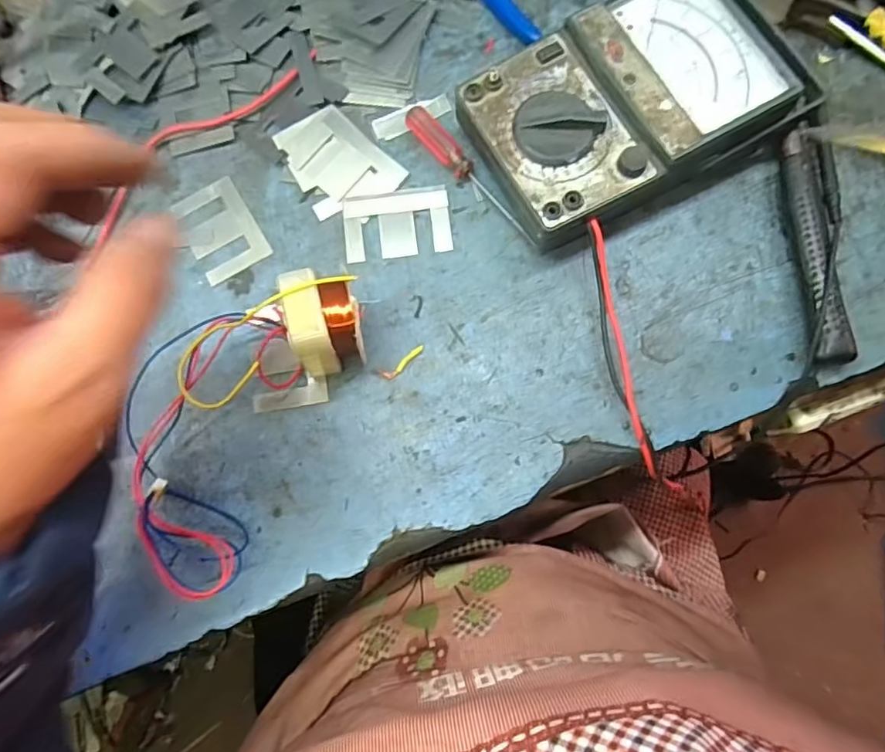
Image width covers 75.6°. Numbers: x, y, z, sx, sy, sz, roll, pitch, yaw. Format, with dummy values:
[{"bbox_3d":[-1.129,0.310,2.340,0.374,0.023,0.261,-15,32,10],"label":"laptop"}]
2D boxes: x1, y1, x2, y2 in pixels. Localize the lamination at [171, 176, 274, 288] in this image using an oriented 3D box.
[{"bbox_3d":[-0.141,-0.093,0.362,0.042,0.004,0.065,-31,76,-5],"label":"lamination"}]

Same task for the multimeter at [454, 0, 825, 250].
[{"bbox_3d":[0.114,-0.162,0.343,0.199,0.049,0.118,-29,76,-5],"label":"multimeter"}]

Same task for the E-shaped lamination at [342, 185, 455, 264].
[{"bbox_3d":[-0.028,-0.096,0.358,0.067,0.004,0.043,-8,76,1],"label":"E-shaped lamination"}]

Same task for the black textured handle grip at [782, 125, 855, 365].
[{"bbox_3d":[0.214,-0.075,0.332,0.020,0.019,0.138,-4,76,2],"label":"black textured handle grip"}]

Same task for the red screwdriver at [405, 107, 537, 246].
[{"bbox_3d":[0.018,-0.127,0.358,0.016,0.013,0.116,-39,77,-7],"label":"red screwdriver"}]

